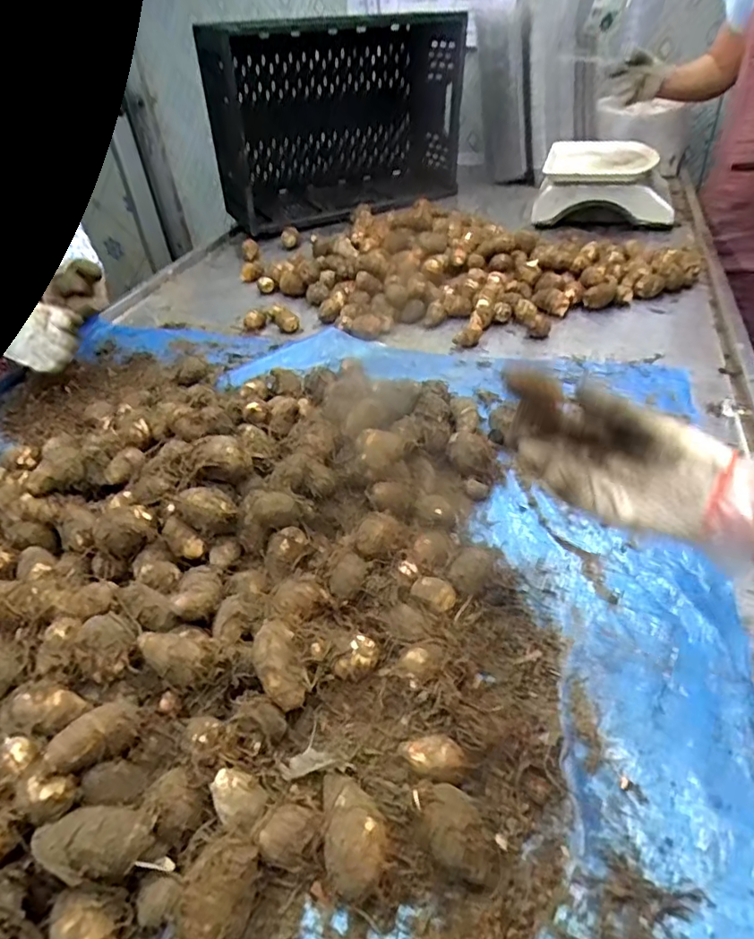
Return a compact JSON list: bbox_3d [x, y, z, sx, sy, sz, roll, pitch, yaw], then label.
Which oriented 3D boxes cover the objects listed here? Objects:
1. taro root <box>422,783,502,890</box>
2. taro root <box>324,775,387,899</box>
[{"bbox_3d":[0.052,0.232,0.357,0.038,0.035,0.055,-29,46,-25],"label":"taro root"},{"bbox_3d":[-0.014,0.234,0.365,0.038,0.033,0.070,-7,41,-1],"label":"taro root"}]

